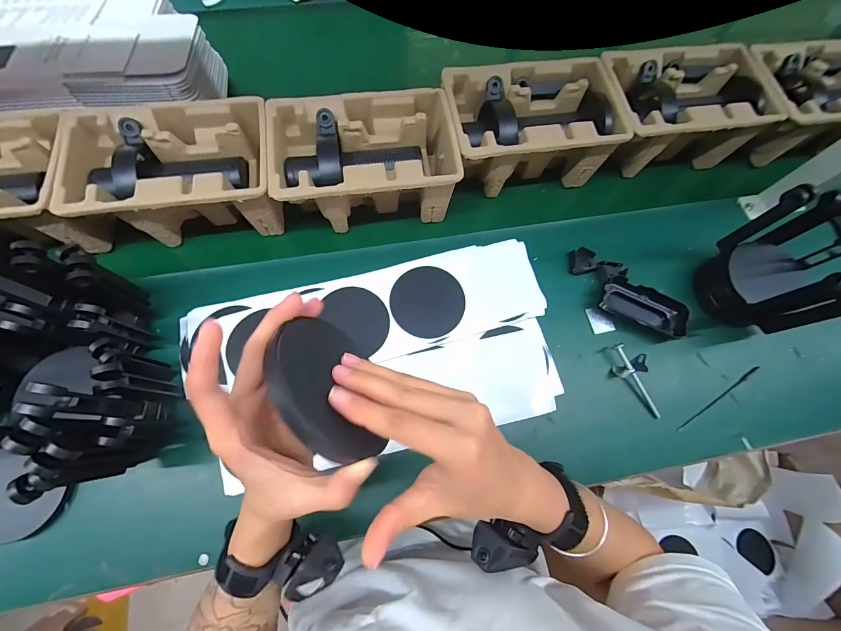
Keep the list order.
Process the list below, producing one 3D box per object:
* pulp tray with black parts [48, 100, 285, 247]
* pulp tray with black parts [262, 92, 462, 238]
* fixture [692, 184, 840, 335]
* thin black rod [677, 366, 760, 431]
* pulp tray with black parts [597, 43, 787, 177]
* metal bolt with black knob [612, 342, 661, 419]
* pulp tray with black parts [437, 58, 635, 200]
[{"bbox_3d":[-0.296,-0.178,0.449,0.226,0.094,0.153,-6,71,-6],"label":"pulp tray with black parts"},{"bbox_3d":[-0.070,-0.195,0.468,0.219,0.101,0.141,-9,69,-4],"label":"pulp tray with black parts"},{"bbox_3d":[0.445,-0.053,0.431,0.104,0.143,0.135,1,71,-4],"label":"fixture"},{"bbox_3d":[0.380,0.103,0.450,0.148,0.007,0.006,-29,71,-12],"label":"thin black rod"},{"bbox_3d":[0.372,-0.296,0.528,0.226,0.096,0.137,-8,72,-7],"label":"pulp tray with black parts"},{"bbox_3d":[0.278,0.078,0.447,0.044,0.019,0.098,-25,84,-10],"label":"metal bolt with black knob"},{"bbox_3d":[0.146,-0.258,0.502,0.226,0.097,0.146,-10,72,-7],"label":"pulp tray with black parts"}]

